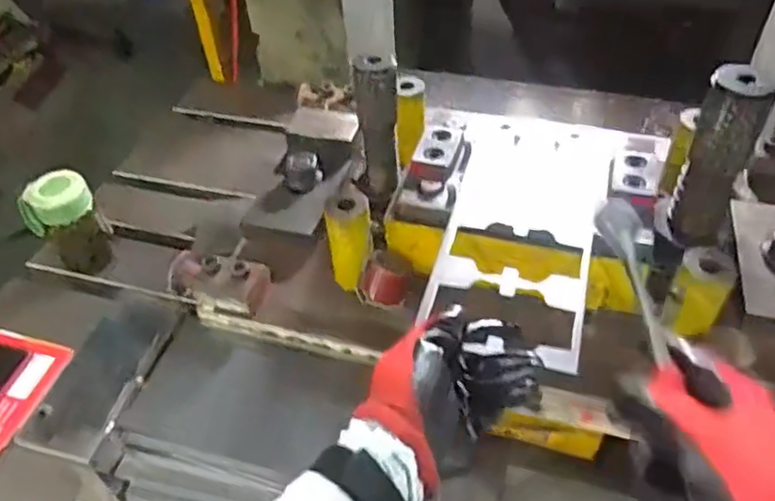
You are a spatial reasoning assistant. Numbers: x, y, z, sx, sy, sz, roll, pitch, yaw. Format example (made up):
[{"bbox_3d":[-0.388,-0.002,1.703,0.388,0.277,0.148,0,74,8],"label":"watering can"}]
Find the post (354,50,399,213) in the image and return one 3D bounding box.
[{"bbox_3d":[-0.010,-0.112,0.601,0.031,0.145,0.040,27,53,27],"label":"post"}]

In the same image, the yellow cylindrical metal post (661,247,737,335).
[{"bbox_3d":[0.250,0.034,0.504,0.040,0.061,0.038,-2,45,2],"label":"yellow cylindrical metal post"}]

